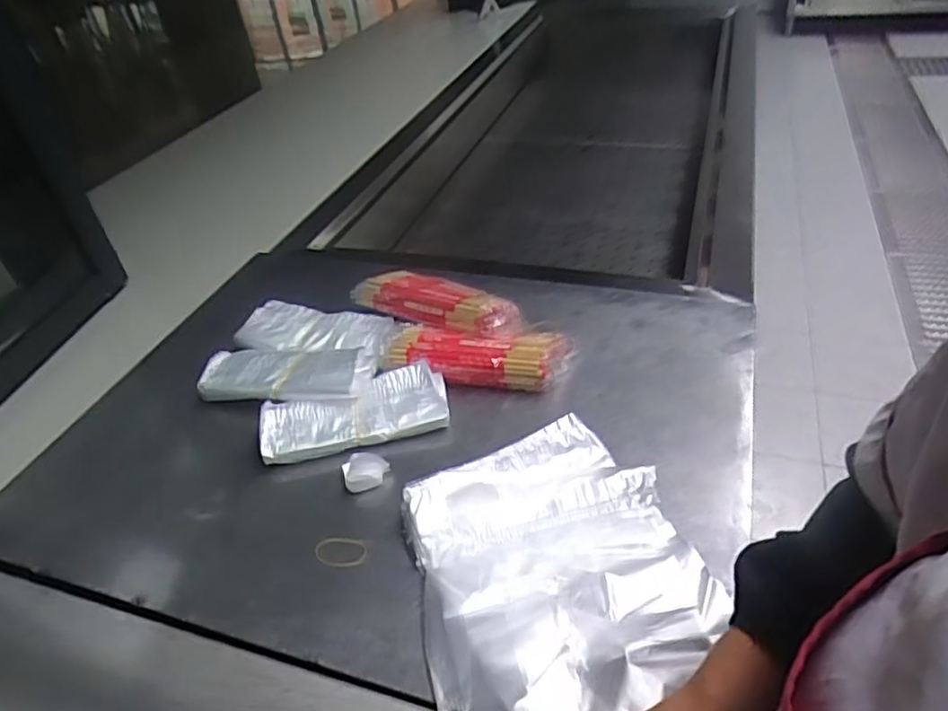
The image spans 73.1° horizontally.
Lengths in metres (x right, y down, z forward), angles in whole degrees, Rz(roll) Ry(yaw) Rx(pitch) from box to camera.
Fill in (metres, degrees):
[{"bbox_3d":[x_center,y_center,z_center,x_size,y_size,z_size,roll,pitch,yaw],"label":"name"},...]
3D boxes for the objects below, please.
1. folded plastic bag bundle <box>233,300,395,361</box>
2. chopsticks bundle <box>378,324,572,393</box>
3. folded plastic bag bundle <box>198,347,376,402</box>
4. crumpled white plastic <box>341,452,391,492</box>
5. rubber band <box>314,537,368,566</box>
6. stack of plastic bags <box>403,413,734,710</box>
[{"bbox_3d":[-0.211,-0.035,0.843,0.208,0.018,0.084,5,41,16],"label":"folded plastic bag bundle"},{"bbox_3d":[0.005,0.003,0.779,0.227,0.045,0.079,1,40,9],"label":"chopsticks bundle"},{"bbox_3d":[-0.227,0.014,0.772,0.203,0.023,0.090,1,40,11],"label":"folded plastic bag bundle"},{"bbox_3d":[-0.114,0.124,0.669,0.047,0.039,0.031,-8,40,-1],"label":"crumpled white plastic"},{"bbox_3d":[-0.128,0.188,0.614,0.051,0.004,0.031,0,40,9],"label":"rubber band"},{"bbox_3d":[0.067,0.189,0.560,0.241,0.045,0.260,-20,41,-15],"label":"stack of plastic bags"}]

